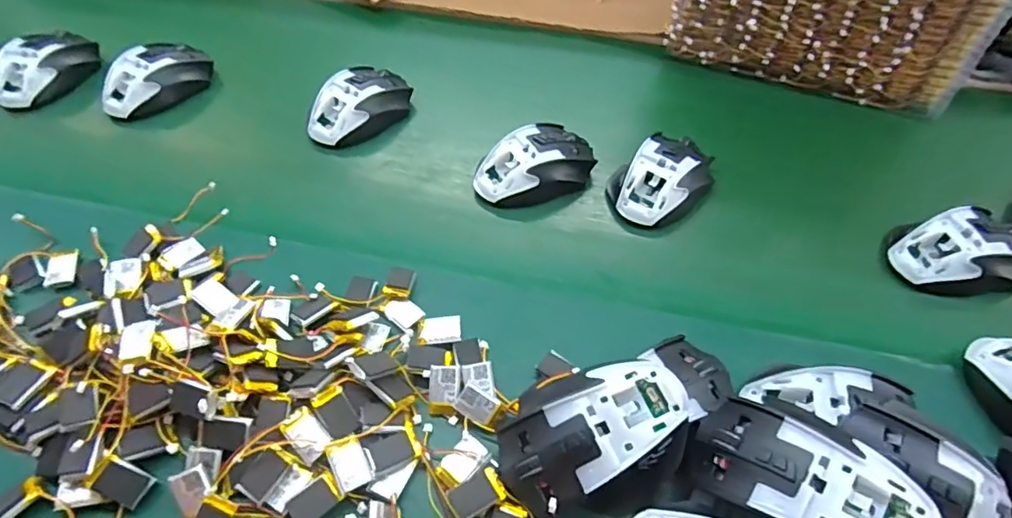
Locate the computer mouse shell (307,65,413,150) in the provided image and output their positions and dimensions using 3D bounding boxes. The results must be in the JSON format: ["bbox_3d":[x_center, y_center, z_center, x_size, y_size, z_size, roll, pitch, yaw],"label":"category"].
[{"bbox_3d":[-0.147,-0.158,0.574,0.057,0.043,0.112,32,57,22],"label":"computer mouse shell"}]

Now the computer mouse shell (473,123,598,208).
[{"bbox_3d":[0.028,-0.086,0.524,0.112,0.041,0.061,-27,56,-21],"label":"computer mouse shell"}]

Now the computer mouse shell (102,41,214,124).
[{"bbox_3d":[-0.371,-0.191,0.598,0.056,0.043,0.115,37,59,25],"label":"computer mouse shell"}]

